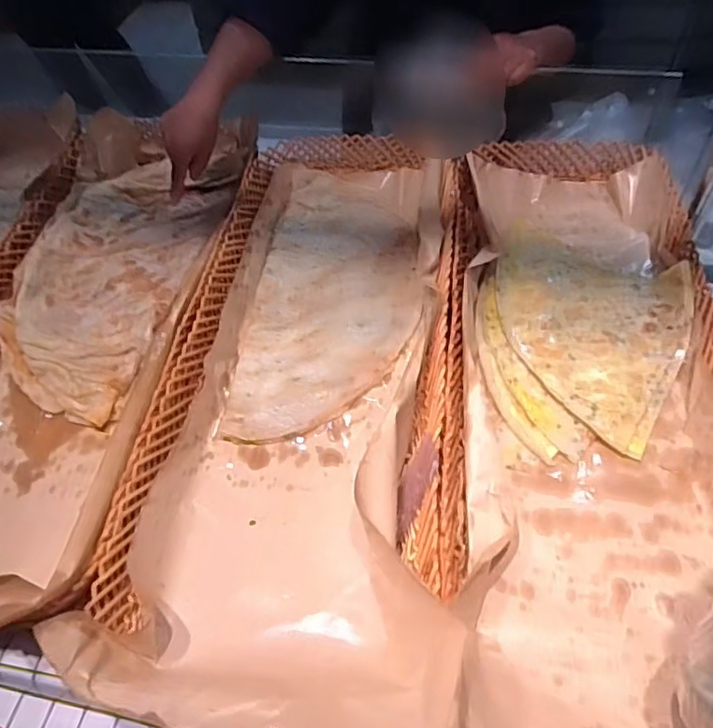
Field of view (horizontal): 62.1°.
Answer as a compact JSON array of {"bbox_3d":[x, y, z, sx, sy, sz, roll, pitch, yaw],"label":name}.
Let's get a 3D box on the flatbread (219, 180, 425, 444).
[{"bbox_3d":[-0.027,-0.094,0.822,0.222,0.028,0.458,4,53,7],"label":"flatbread"}]

